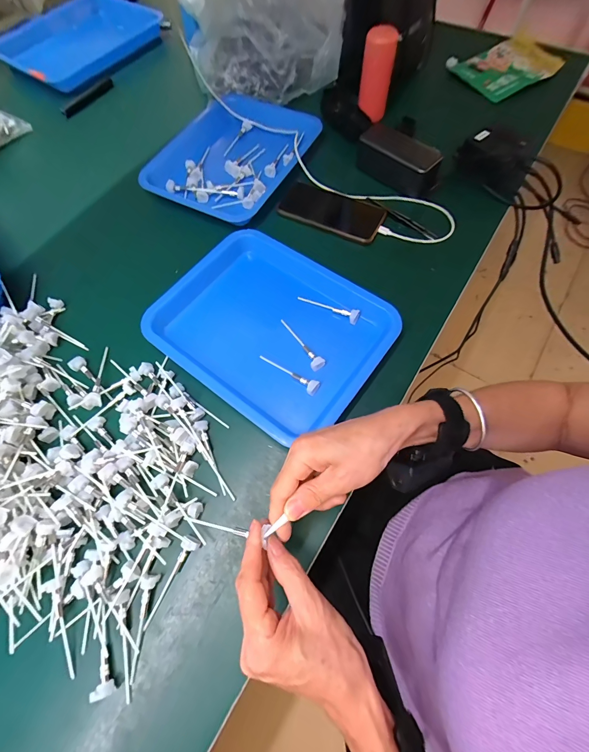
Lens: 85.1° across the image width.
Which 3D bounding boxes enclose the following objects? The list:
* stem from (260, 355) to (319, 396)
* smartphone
[{"bbox_3d":[-0.010,-0.002,0.400,0.088,0.019,0.017,28,70,12],"label":"stem"},{"bbox_3d":[0.061,-0.262,0.505,0.157,0.008,0.083,27,70,12],"label":"smartphone"}]

